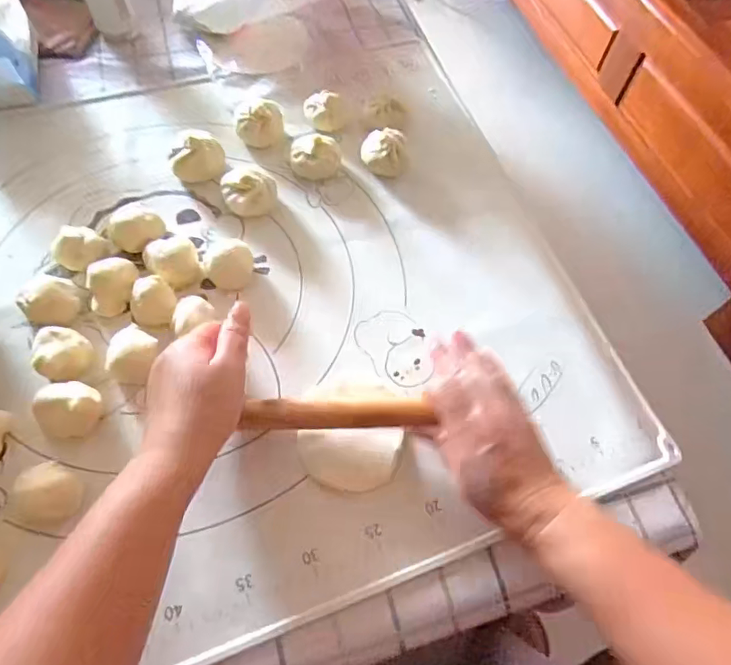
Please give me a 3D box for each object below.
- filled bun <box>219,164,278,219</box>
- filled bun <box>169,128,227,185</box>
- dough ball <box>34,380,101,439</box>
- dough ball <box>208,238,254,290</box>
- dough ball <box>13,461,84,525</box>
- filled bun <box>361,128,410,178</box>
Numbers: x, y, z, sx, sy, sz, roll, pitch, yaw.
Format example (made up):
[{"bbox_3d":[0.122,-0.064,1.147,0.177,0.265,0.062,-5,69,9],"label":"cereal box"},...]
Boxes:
[{"bbox_3d":[-0.117,-0.142,0.517,0.052,0.034,0.050,2,62,-3],"label":"filled bun"},{"bbox_3d":[-0.176,-0.187,0.535,0.053,0.034,0.051,2,62,-3],"label":"filled bun"},{"bbox_3d":[-0.237,0.058,0.405,0.039,0.032,0.043,27,64,10],"label":"dough ball"},{"bbox_3d":[-0.125,-0.066,0.481,0.034,0.026,0.046,10,62,1],"label":"dough ball"},{"bbox_3d":[-0.233,0.119,0.377,0.037,0.030,0.039,2,62,-3],"label":"dough ball"},{"bbox_3d":[0.023,-0.195,0.553,0.052,0.031,0.048,4,62,-2],"label":"filled bun"}]

